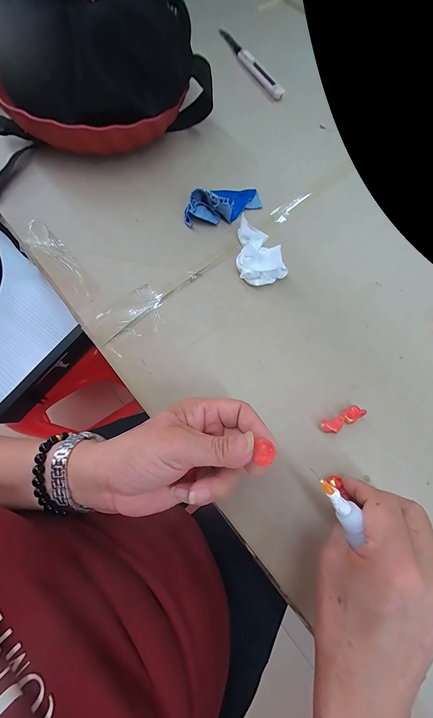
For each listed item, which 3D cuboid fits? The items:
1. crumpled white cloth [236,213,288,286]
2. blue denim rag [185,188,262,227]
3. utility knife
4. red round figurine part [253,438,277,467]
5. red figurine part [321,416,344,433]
[{"bbox_3d":[0.048,-0.114,0.287,0.050,0.035,0.069,3,74,1],"label":"crumpled white cloth"},{"bbox_3d":[0.009,-0.178,0.309,0.094,0.032,0.036,-23,75,-6],"label":"blue denim rag"},{"bbox_3d":[0.048,-0.442,0.407,0.022,0.010,0.177,-26,76,-7],"label":"utility knife"},{"bbox_3d":[0.033,0.064,0.186,0.014,0.005,0.017,7,74,2],"label":"red round figurine part"},{"bbox_3d":[0.105,0.060,0.249,0.020,0.012,0.013,-12,74,-3],"label":"red figurine part"}]

